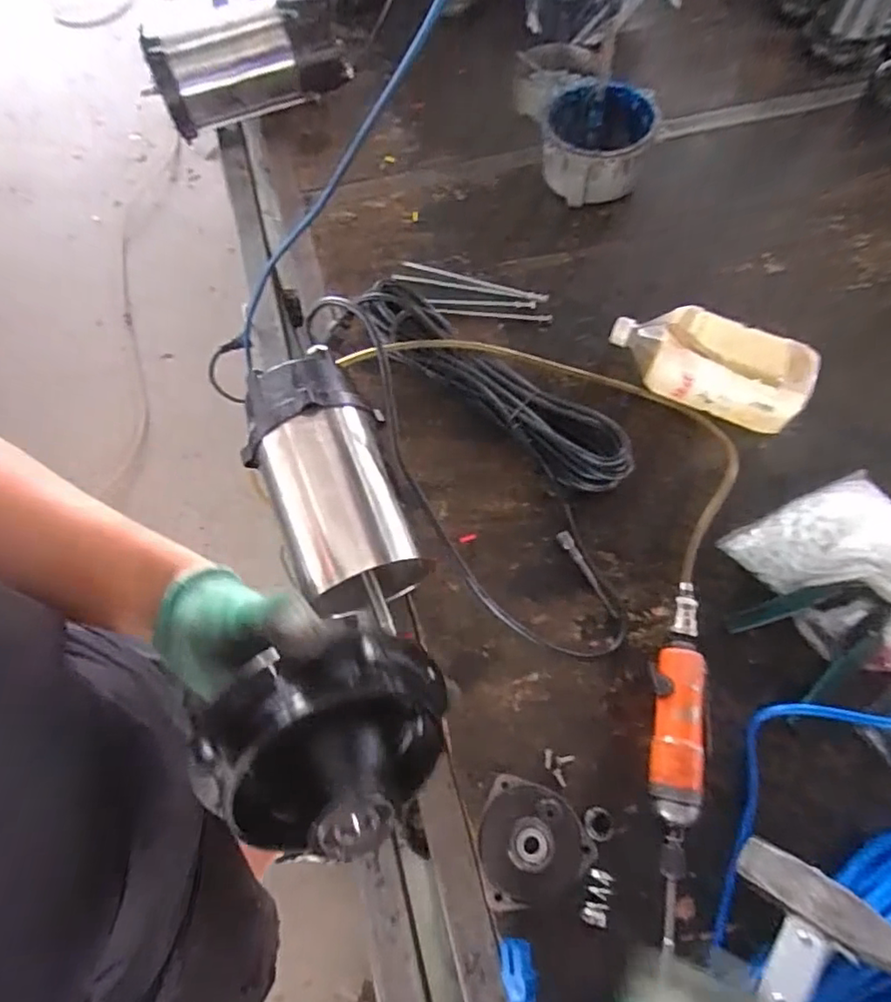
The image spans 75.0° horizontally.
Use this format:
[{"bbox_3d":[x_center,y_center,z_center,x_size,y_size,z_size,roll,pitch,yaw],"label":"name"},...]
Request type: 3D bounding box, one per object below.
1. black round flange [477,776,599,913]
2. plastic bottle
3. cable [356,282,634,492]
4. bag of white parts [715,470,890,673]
[{"bbox_3d":[0.075,0.282,0.483,0.092,0.020,0.094,0,66,1],"label":"black round flange"},{"bbox_3d":[0.290,-0.157,0.650,0.210,0.078,0.093,27,69,12],"label":"plastic bottle"},{"bbox_3d":[0.044,-0.126,0.650,0.357,0.063,0.085,36,71,15],"label":"cable"},{"bbox_3d":[0.404,0.074,0.557,0.173,0.060,0.191,-24,68,-10],"label":"bag of white parts"}]

